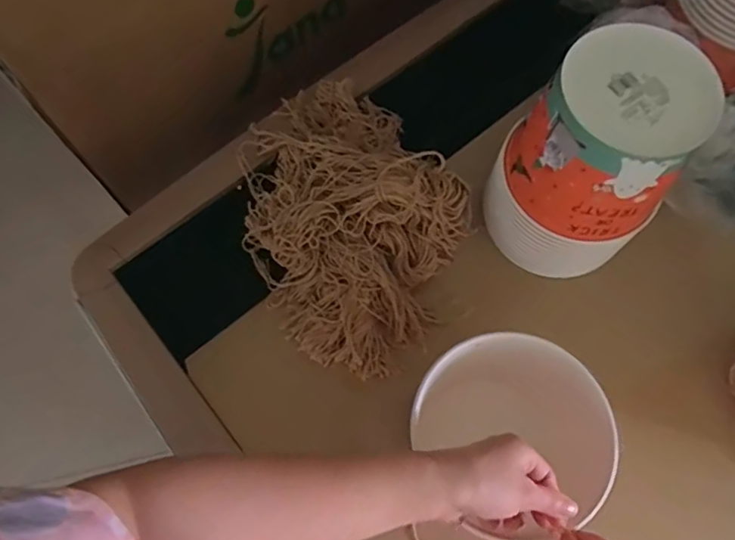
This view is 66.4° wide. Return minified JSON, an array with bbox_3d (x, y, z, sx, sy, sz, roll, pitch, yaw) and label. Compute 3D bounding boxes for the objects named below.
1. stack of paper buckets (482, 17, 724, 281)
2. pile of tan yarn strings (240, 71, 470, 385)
[{"bbox_3d":[0.214,-0.096,0.547,0.144,0.220,0.142,42,75,13],"label":"stack of paper buckets"},{"bbox_3d":[-0.025,-0.069,0.618,0.231,0.085,0.331,-31,73,-11],"label":"pile of tan yarn strings"}]

